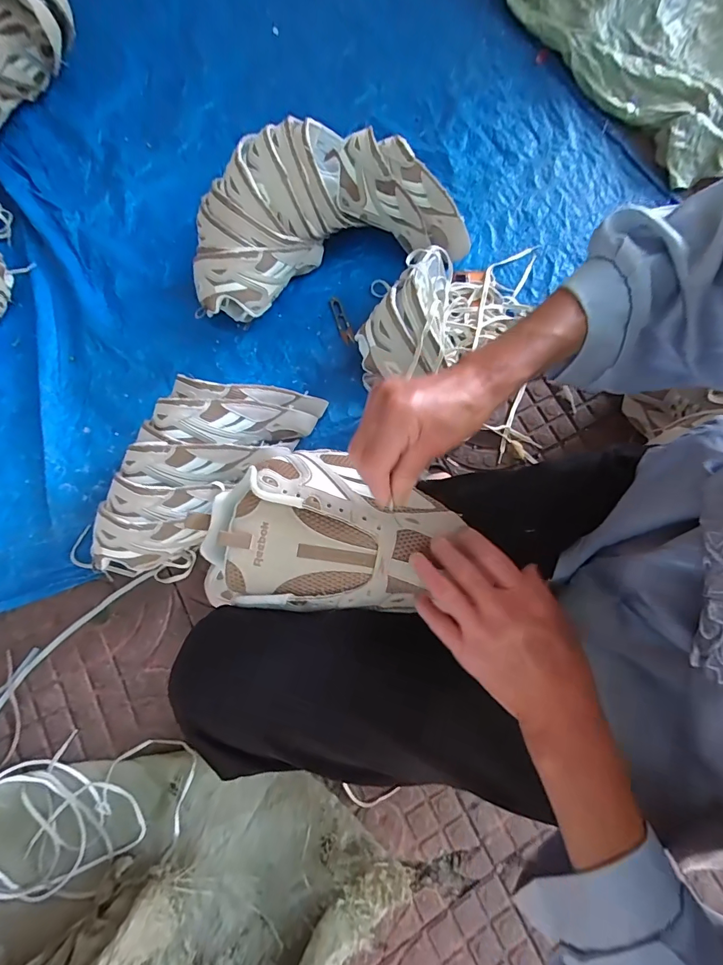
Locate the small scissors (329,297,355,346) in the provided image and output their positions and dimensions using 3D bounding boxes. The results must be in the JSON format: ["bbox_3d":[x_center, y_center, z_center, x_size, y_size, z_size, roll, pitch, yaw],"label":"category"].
[{"bbox_3d":[-0.038,-0.309,0.798,0.023,0.004,0.103,-21,78,-4],"label":"small scissors"}]

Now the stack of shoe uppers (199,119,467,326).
[{"bbox_3d":[-0.071,-0.460,0.728,0.478,0.176,0.217,-19,78,-3],"label":"stack of shoe uppers"}]

